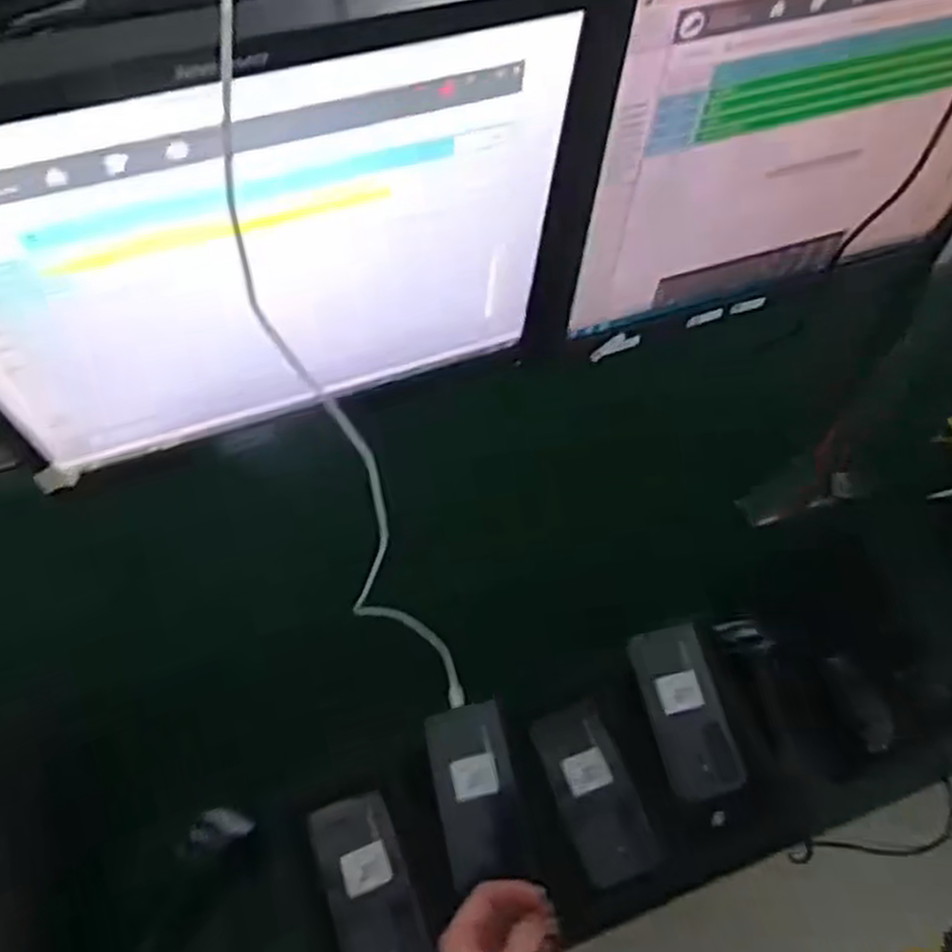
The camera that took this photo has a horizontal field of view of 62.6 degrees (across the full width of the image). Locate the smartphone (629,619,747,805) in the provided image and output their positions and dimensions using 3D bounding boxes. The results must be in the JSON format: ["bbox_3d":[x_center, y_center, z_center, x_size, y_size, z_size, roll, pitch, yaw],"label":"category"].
[{"bbox_3d":[0.214,0.236,0.792,0.075,0.015,0.163,-11,68,-8],"label":"smartphone"}]

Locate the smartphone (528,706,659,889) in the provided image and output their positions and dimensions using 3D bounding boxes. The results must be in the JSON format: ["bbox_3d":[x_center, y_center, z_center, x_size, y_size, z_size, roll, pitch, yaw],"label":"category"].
[{"bbox_3d":[0.114,0.300,0.748,0.073,0.004,0.157,-17,64,-11],"label":"smartphone"}]

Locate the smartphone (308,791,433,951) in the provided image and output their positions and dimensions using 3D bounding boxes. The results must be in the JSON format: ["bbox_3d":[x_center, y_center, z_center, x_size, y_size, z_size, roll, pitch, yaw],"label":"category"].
[{"bbox_3d":[-0.096,0.374,0.710,0.074,0.014,0.160,-18,56,-13],"label":"smartphone"}]

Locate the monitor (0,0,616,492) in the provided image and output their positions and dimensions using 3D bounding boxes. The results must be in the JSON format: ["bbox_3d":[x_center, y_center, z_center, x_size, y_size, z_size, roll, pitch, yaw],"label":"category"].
[{"bbox_3d":[-0.113,-0.122,0.451,0.369,0.279,0.070,-18,56,-13],"label":"monitor"}]

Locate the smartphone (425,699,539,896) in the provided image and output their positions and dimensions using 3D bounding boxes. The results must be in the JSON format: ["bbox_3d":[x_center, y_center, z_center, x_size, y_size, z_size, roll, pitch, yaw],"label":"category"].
[{"bbox_3d":[0.002,0.298,0.740,0.073,0.008,0.155,-11,66,-8],"label":"smartphone"}]

